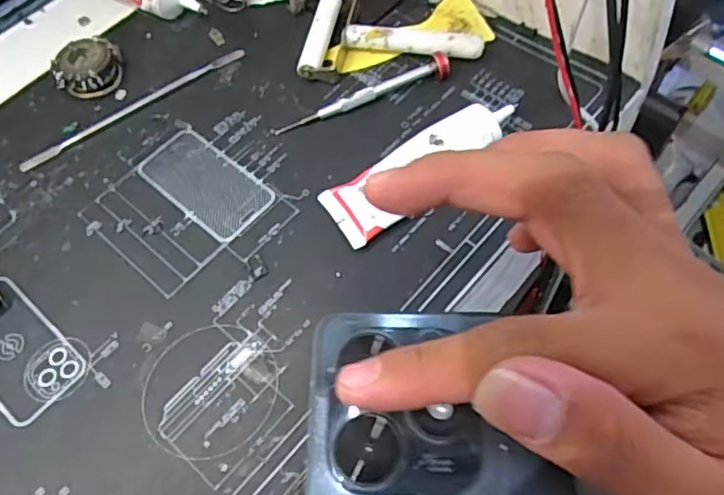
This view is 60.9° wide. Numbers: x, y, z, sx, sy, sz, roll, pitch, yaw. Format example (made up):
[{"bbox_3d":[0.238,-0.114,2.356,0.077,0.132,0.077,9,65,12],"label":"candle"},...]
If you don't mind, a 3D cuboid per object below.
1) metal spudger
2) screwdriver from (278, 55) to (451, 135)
[{"bbox_3d":[-0.157,-0.099,0.427,0.167,0.005,0.013,-32,64,-13],"label":"metal spudger"},{"bbox_3d":[0.000,-0.104,0.409,0.120,0.018,0.015,-18,62,-6],"label":"screwdriver"}]

